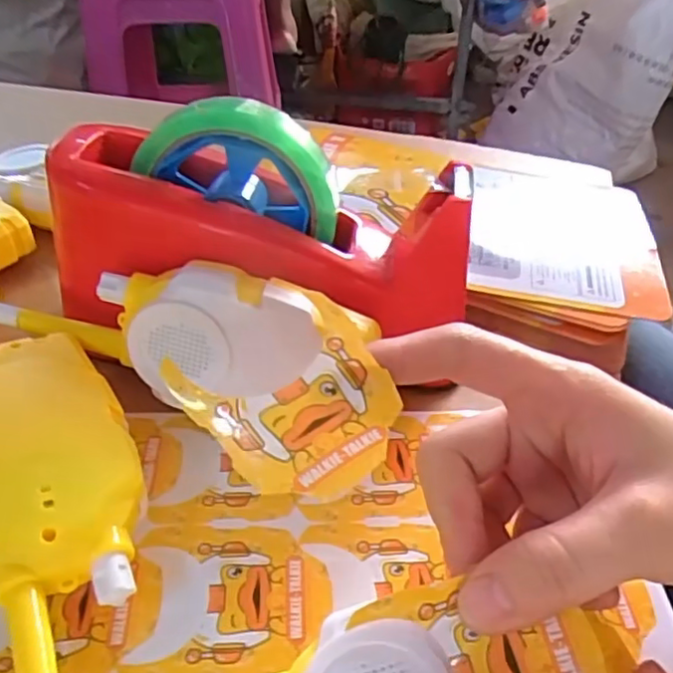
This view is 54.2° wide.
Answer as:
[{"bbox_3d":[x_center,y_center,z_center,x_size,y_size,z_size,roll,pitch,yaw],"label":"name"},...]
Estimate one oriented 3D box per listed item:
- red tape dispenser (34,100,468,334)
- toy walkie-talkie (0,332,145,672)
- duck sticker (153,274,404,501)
[{"bbox_3d":[-0.033,-0.058,0.307,0.188,0.088,0.072,5,41,6],"label":"red tape dispenser"},{"bbox_3d":[-0.101,0.064,0.234,0.065,0.041,0.162,-19,44,-21],"label":"toy walkie-talkie"},{"bbox_3d":[-0.013,0.018,0.197,0.053,0.071,0.004,-34,21,8],"label":"duck sticker"}]

